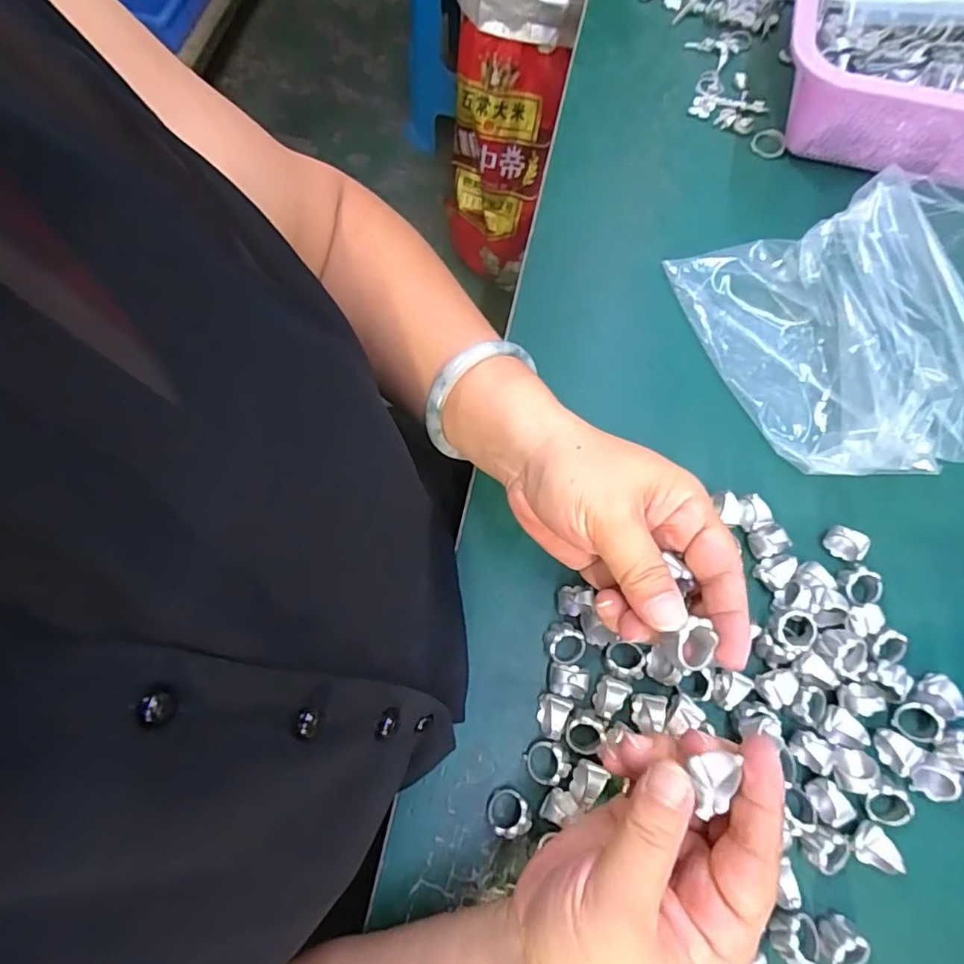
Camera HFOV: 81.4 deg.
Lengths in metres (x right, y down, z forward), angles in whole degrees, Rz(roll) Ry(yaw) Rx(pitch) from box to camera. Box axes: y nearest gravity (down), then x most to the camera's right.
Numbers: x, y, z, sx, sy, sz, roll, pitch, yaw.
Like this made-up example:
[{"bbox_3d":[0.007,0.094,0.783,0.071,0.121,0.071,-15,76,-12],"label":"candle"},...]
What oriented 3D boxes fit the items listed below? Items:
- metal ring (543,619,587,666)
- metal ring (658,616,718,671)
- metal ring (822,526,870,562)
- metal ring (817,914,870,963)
[{"bbox_3d":[0.046,0.091,0.314,0.025,0.016,0.020,43,79,12],"label":"metal ring"},{"bbox_3d":[0.084,0.068,0.228,0.021,0.013,0.018,-27,74,-6],"label":"metal ring"},{"bbox_3d":[0.211,0.036,0.327,0.019,0.021,0.012,27,76,8],"label":"metal ring"},{"bbox_3d":[0.174,0.225,0.273,0.019,0.017,0.020,0,74,1],"label":"metal ring"}]

